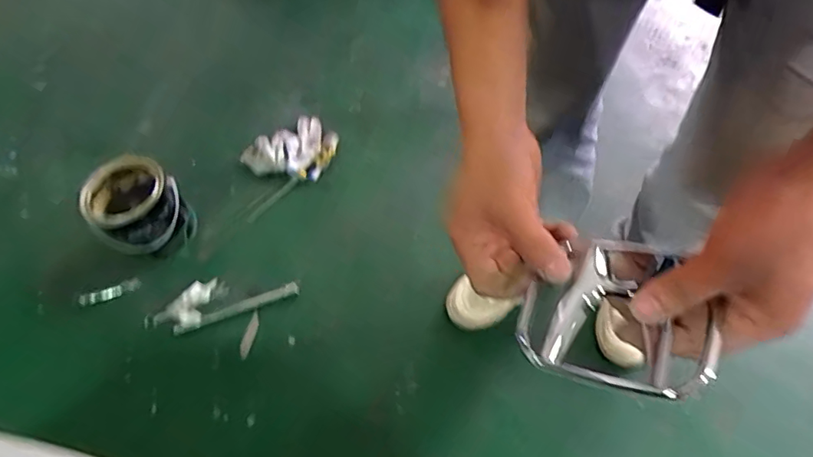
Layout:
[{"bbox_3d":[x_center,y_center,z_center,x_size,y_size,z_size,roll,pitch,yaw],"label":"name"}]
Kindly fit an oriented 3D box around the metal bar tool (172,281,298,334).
[{"bbox_3d":[-0.334,0.158,1.011,0.245,0.020,0.024,-19,58,-6],"label":"metal bar tool"}]

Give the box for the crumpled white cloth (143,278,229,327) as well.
[{"bbox_3d":[-0.432,0.156,1.015,0.156,0.028,0.073,-40,62,-18],"label":"crumpled white cloth"}]

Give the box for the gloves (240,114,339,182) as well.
[{"bbox_3d":[-0.263,-0.187,1.207,0.174,0.045,0.206,38,69,25],"label":"gloves"}]

